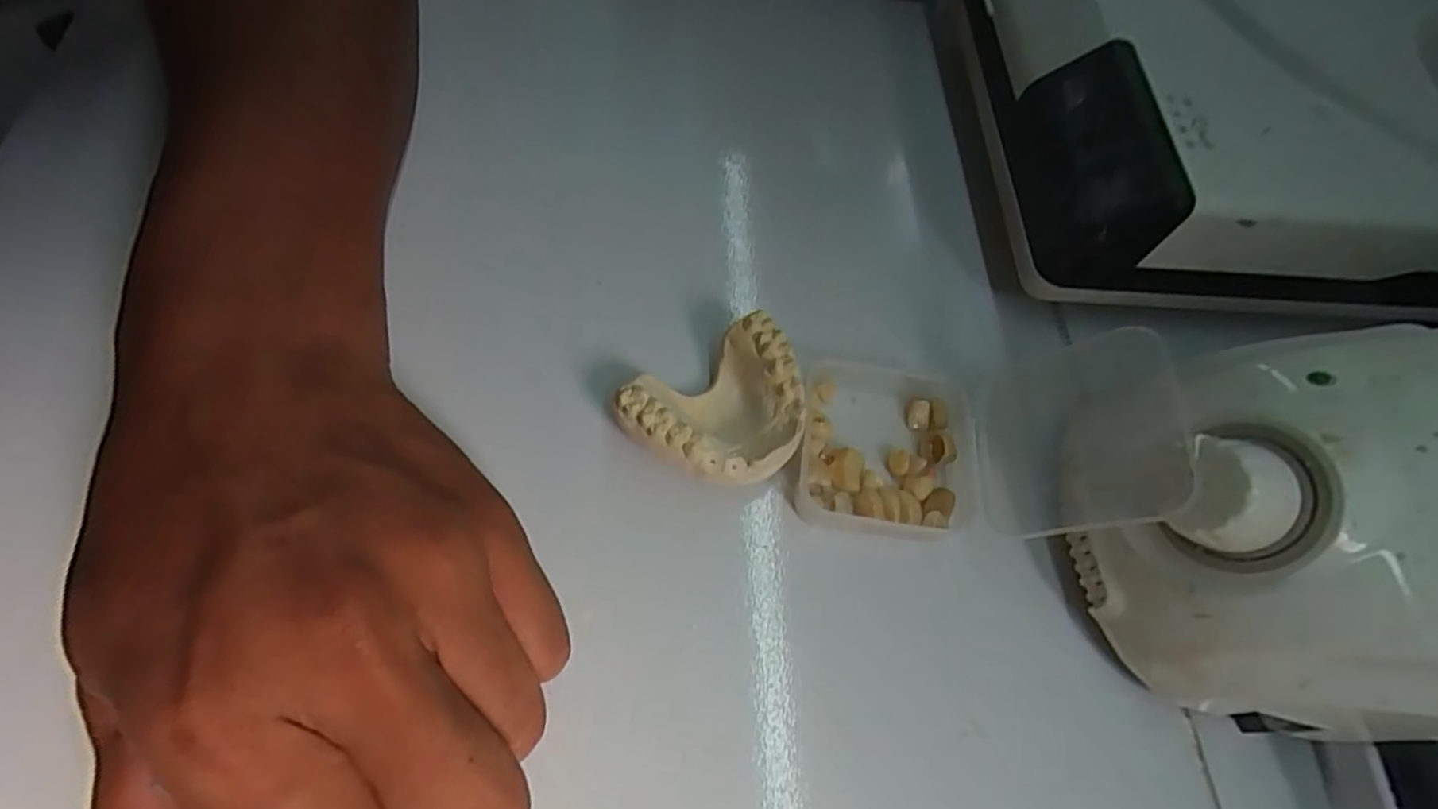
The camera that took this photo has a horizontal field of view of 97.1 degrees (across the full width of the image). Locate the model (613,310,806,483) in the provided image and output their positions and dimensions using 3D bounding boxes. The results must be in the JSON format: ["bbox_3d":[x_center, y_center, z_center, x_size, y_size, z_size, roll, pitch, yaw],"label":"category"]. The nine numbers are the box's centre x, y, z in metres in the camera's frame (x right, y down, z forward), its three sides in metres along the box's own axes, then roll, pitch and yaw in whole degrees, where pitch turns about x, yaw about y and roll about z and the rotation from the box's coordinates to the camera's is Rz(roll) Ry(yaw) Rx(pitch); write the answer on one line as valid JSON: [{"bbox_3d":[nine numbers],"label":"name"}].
[{"bbox_3d":[0.002,0.004,0.206,0.056,0.026,0.044,-33,72,-20],"label":"model"}]

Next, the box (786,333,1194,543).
[{"bbox_3d":[0.083,0.008,0.199,0.110,0.057,0.065,6,64,-4],"label":"box"}]

